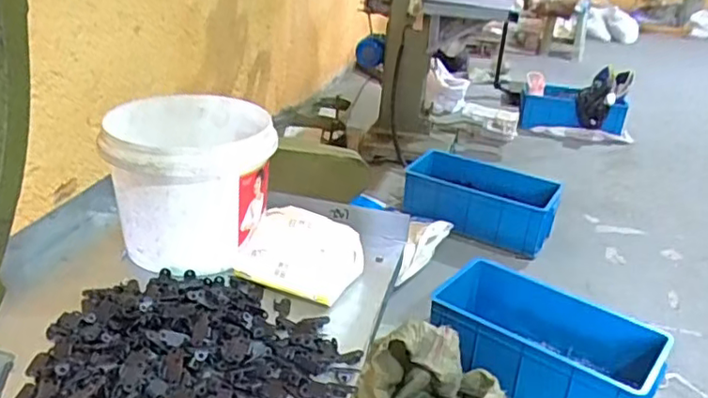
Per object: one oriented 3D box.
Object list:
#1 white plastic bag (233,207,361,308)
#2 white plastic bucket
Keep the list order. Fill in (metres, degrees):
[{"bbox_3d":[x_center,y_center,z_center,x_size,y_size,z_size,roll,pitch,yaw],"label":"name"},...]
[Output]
[{"bbox_3d":[-0.061,0.048,0.673,0.131,0.070,0.069,12,28,15],"label":"white plastic bag"},{"bbox_3d":[-0.186,-0.024,0.714,0.171,0.138,0.178,-3,28,-14],"label":"white plastic bucket"}]

